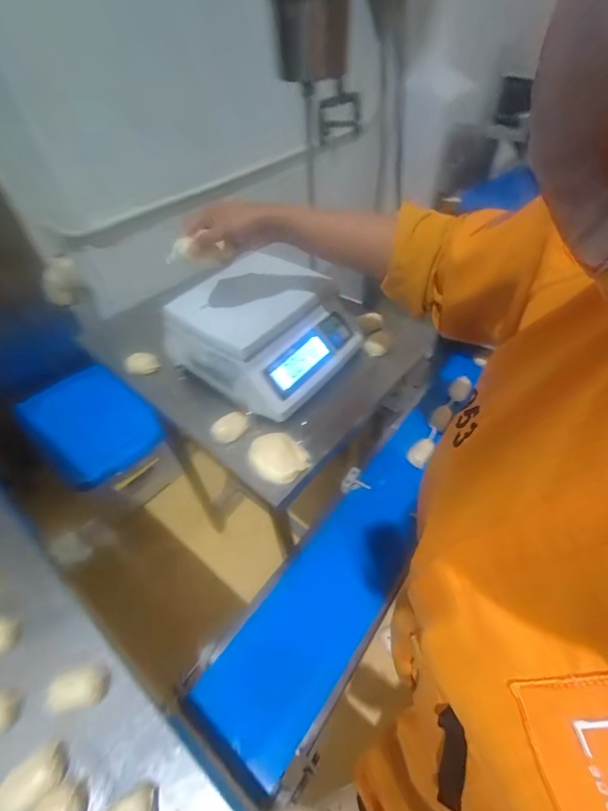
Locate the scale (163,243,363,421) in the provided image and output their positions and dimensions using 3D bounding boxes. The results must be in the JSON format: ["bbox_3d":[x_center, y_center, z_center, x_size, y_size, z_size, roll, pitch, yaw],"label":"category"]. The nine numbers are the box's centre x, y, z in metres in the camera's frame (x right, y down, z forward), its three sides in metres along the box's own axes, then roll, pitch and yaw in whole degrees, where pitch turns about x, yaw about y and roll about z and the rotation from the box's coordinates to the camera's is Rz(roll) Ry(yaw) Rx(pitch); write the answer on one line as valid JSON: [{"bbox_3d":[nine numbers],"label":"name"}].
[{"bbox_3d":[-0.064,-0.140,0.644,0.258,0.114,0.246,31,56,29],"label":"scale"}]

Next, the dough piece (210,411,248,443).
[{"bbox_3d":[-0.115,0.033,0.583,0.059,0.018,0.037,-37,54,-27],"label":"dough piece"}]

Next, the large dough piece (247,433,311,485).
[{"bbox_3d":[-0.038,0.071,0.544,0.080,0.029,0.076,-2,47,3],"label":"large dough piece"}]

